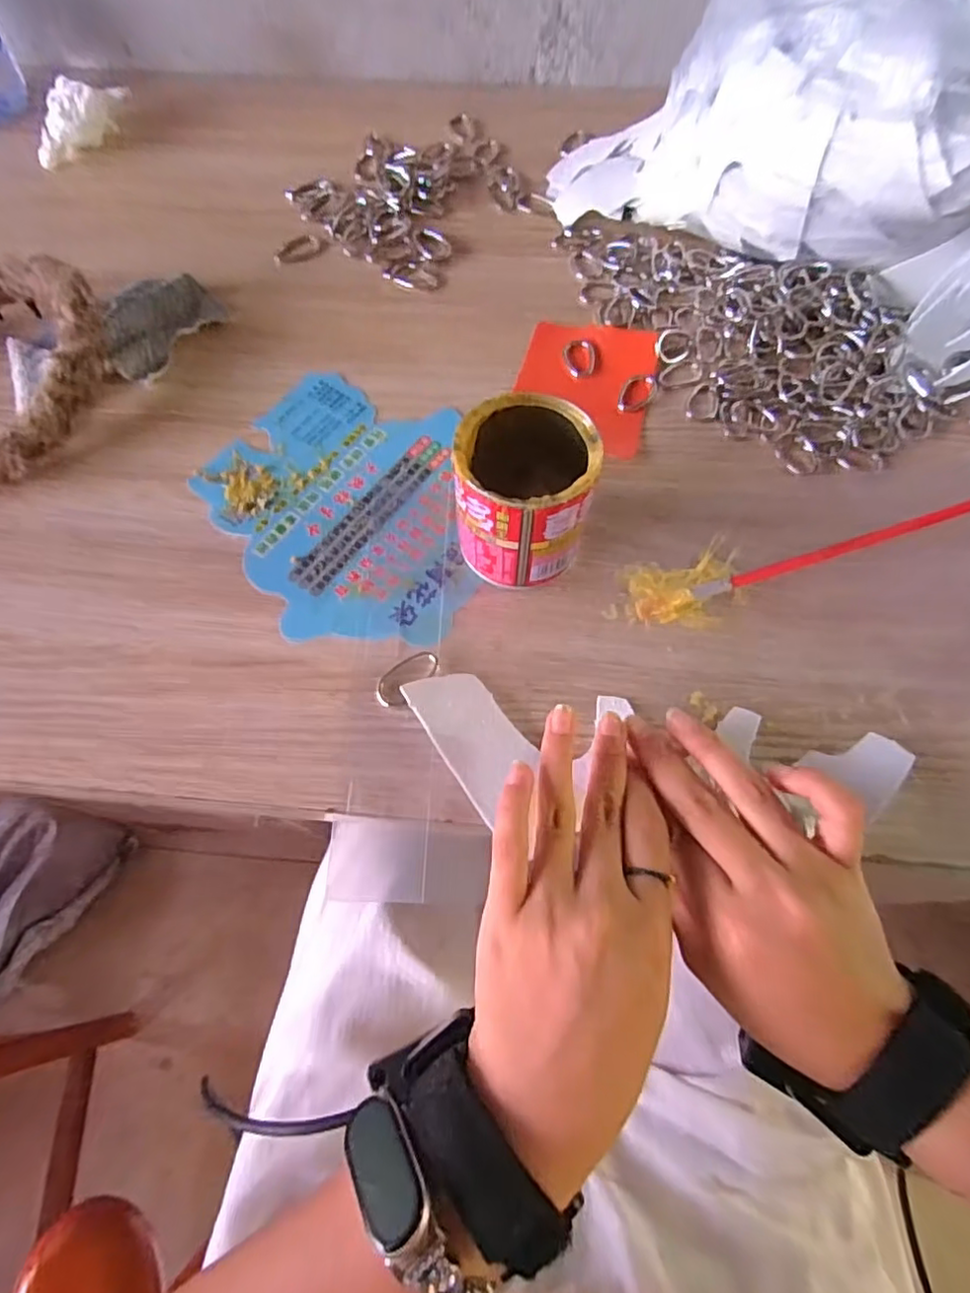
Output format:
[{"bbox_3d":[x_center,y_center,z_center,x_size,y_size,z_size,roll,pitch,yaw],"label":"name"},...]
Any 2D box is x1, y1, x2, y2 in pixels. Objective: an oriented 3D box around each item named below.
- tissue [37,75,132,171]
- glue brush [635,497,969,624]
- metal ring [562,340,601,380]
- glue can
[{"bbox_3d":[-0.297,-0.387,0.456,0.027,0.041,0.079,29,69,13],"label":"tissue"},{"bbox_3d":[0.171,-0.046,0.303,0.196,0.015,0.014,-18,66,9],"label":"glue brush"},{"bbox_3d":[0.058,-0.174,0.373,0.022,0.004,0.025,-19,67,-8],"label":"metal ring"},{"bbox_3d":[0.019,-0.071,0.294,0.060,0.078,0.059,0,65,0],"label":"glue can"}]

